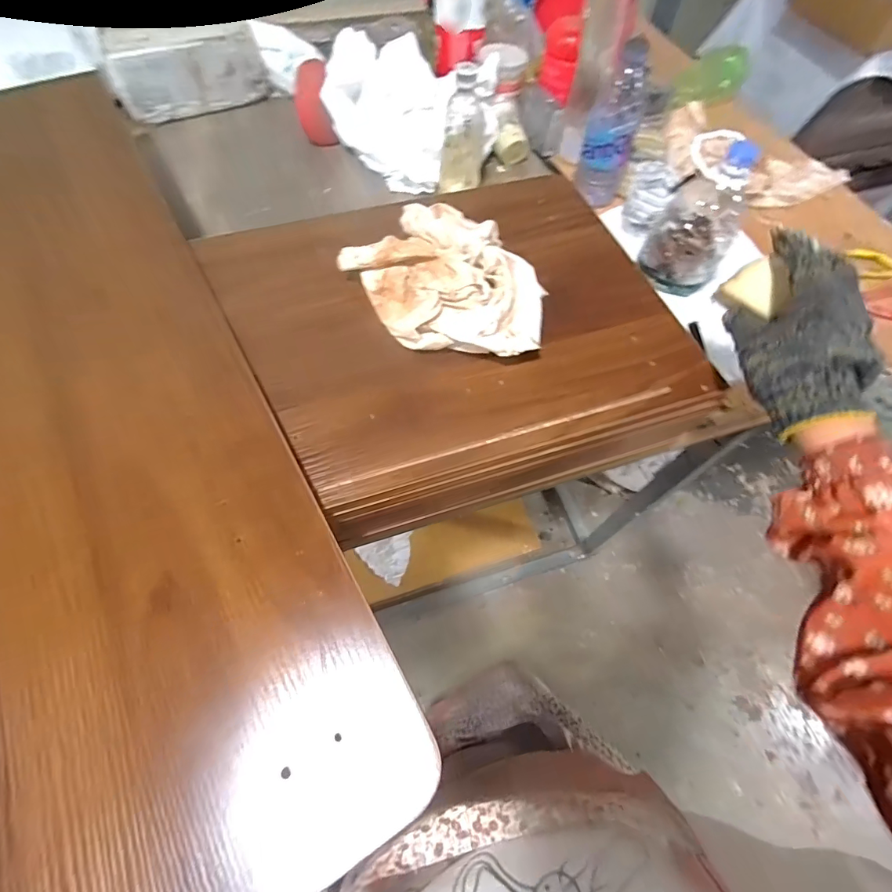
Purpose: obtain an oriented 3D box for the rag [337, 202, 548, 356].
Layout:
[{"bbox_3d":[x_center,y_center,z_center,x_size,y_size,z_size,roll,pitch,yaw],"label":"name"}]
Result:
[{"bbox_3d":[-0.001,-0.173,0.433,0.194,0.052,0.186,9,61,3],"label":"rag"}]

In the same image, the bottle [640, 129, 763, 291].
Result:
[{"bbox_3d":[0.318,-0.281,0.552,0.104,0.160,0.082,27,65,12],"label":"bottle"}]

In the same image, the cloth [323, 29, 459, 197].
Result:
[{"bbox_3d":[-0.095,-0.527,0.694,0.184,0.108,0.237,0,63,-1],"label":"cloth"}]

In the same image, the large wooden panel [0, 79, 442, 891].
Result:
[{"bbox_3d":[-0.363,-0.058,0.368,0.338,0.019,0.854,-30,68,-17],"label":"large wooden panel"}]

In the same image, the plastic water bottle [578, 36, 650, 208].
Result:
[{"bbox_3d":[0.228,-0.430,0.614,0.065,0.200,0.056,17,64,8],"label":"plastic water bottle"}]

